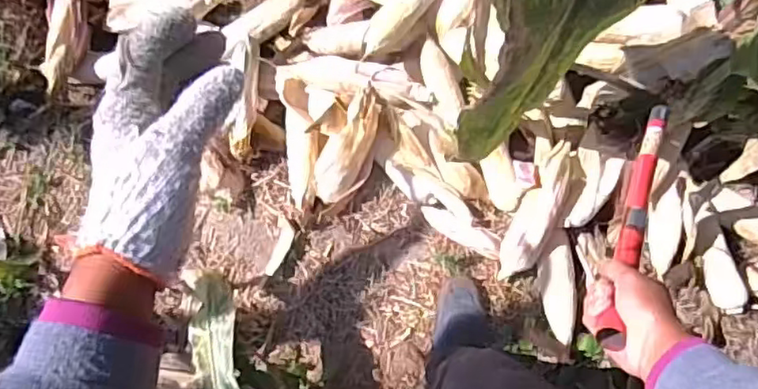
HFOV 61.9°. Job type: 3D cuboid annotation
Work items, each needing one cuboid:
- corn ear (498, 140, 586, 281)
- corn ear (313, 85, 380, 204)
[{"bbox_3d":[0.299,0.039,1.170,0.086,0.065,0.270,32,91,6],"label":"corn ear"},{"bbox_3d":[-0.056,-0.088,1.227,0.099,0.058,0.237,28,114,6],"label":"corn ear"}]

